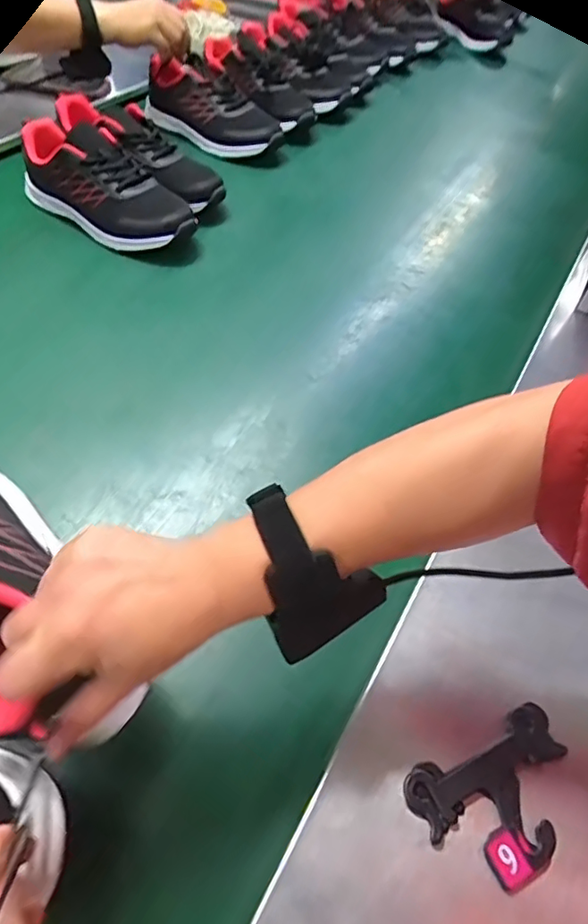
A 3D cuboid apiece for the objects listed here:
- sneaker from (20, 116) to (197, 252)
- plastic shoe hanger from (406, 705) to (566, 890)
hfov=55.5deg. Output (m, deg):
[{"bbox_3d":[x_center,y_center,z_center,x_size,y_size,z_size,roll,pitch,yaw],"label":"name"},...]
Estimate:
[{"bbox_3d":[-0.246,-0.360,0.722,0.257,0.094,0.100,37,56,20],"label":"sneaker"},{"bbox_3d":[0.128,0.207,0.344,0.106,0.020,0.074,-20,56,-17],"label":"plastic shoe hanger"}]

